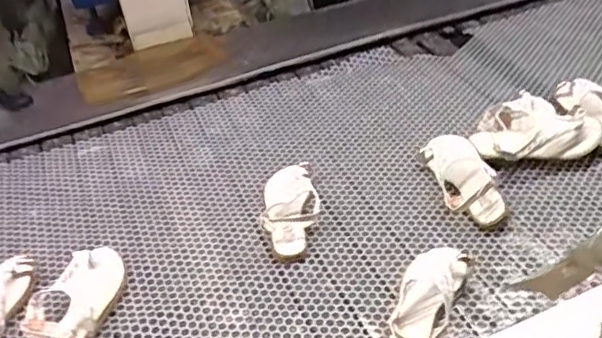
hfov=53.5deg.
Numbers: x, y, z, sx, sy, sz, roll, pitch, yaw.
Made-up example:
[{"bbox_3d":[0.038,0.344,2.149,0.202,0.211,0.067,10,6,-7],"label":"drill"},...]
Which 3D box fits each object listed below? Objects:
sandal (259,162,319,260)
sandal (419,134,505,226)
[{"bbox_3d":[-0.017,0.061,1.043,0.093,0.063,0.205,-4,38,2],"label":"sandal"},{"bbox_3d":[0.280,0.013,1.026,0.092,0.059,0.198,-8,38,-3],"label":"sandal"}]

